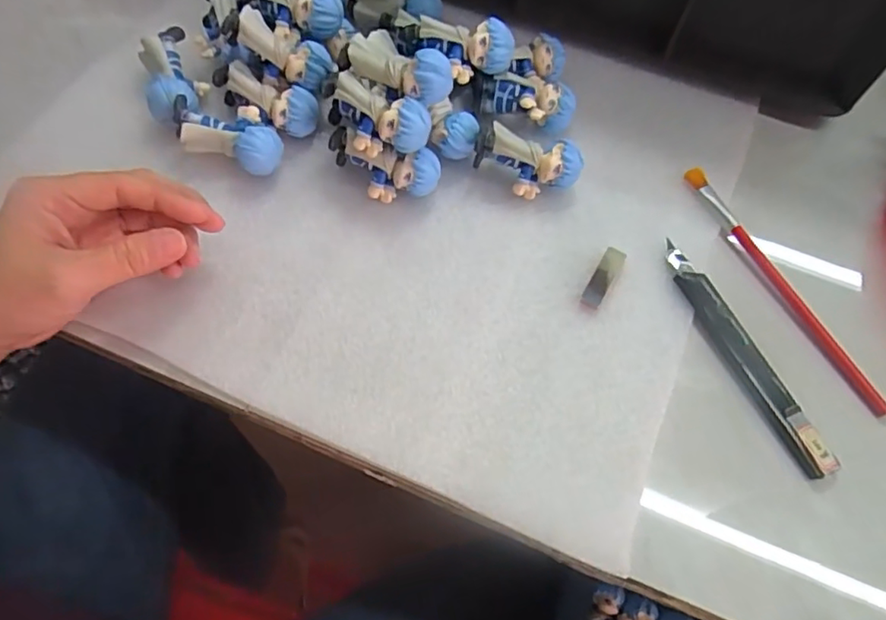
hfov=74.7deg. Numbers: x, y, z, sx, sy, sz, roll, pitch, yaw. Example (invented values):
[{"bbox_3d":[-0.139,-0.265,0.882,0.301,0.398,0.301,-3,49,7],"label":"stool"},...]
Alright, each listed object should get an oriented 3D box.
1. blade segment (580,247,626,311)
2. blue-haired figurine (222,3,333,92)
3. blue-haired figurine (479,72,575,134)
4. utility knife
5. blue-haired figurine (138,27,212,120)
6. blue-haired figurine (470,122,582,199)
[{"bbox_3d":[0.089,-0.018,0.321,0.012,0.005,0.038,29,68,11],"label":"blade segment"},{"bbox_3d":[-0.096,-0.153,0.344,0.063,0.026,0.029,28,66,-7],"label":"blue-haired figurine"},{"bbox_3d":[0.051,-0.127,0.356,0.057,0.023,0.024,14,65,5],"label":"blue-haired figurine"},{"bbox_3d":[0.159,0.023,0.309,0.015,0.011,0.136,-24,68,-12],"label":"utility knife"},{"bbox_3d":[-0.166,-0.140,0.359,0.034,0.026,0.068,-19,67,-10],"label":"blue-haired figurine"},{"bbox_3d":[0.049,-0.085,0.335,0.061,0.029,0.024,10,65,3],"label":"blue-haired figurine"}]

